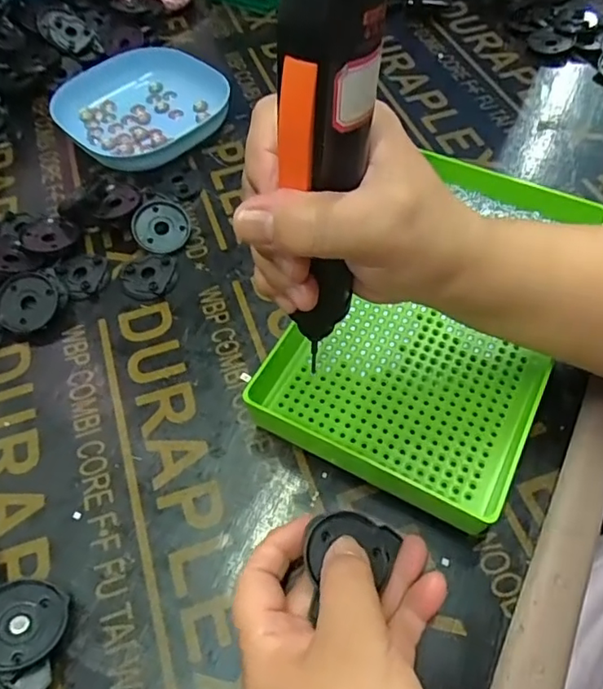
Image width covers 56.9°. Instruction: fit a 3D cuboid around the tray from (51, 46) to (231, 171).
[{"bbox_3d":[-0.147,-0.220,0.508,0.134,0.027,0.139,-38,64,-21],"label":"tray"}]

